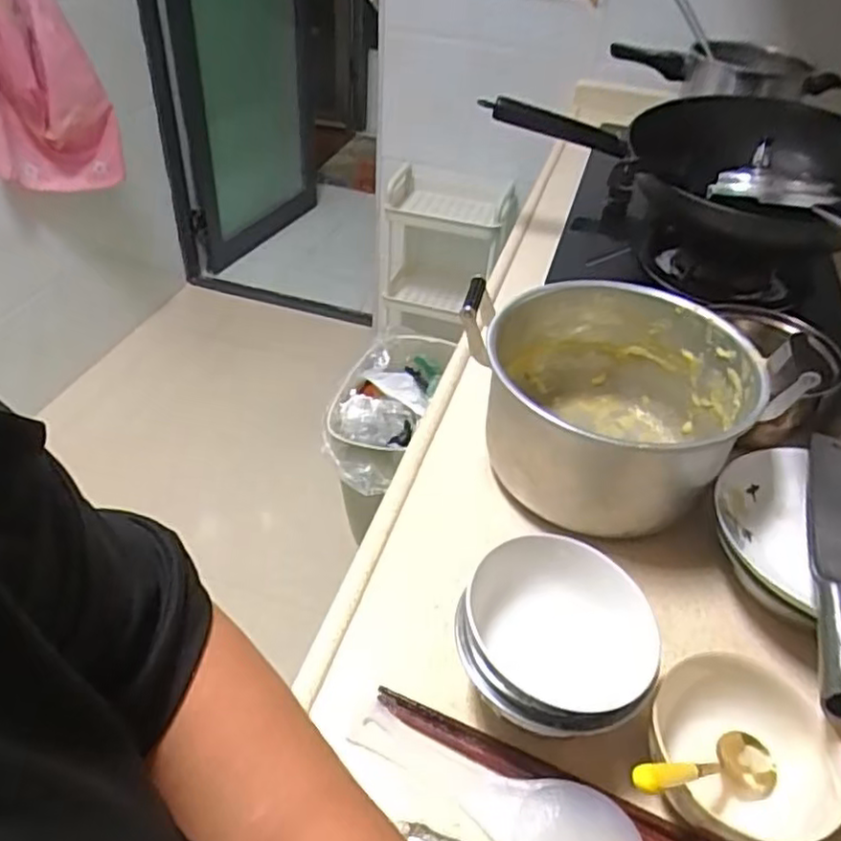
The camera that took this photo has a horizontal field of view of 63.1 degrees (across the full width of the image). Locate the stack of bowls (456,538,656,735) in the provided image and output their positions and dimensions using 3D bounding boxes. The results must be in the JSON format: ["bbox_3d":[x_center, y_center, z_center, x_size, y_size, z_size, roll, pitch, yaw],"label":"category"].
[{"bbox_3d":[0.089,0.157,0.470,0.125,0.082,0.124,14,42,10],"label":"stack of bowls"}]

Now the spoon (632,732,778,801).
[{"bbox_3d":[0.171,0.203,0.408,0.168,0.024,0.038,28,24,-41],"label":"spoon"}]

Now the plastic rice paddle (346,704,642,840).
[{"bbox_3d":[0.050,0.239,0.441,0.194,0.021,0.069,28,46,24],"label":"plastic rice paddle"}]

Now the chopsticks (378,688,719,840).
[{"bbox_3d":[0.088,0.236,0.446,0.255,0.013,0.022,20,43,16],"label":"chopsticks"}]

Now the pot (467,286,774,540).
[{"bbox_3d":[0.168,-0.020,0.645,0.236,0.138,0.228,3,41,-3],"label":"pot"}]

